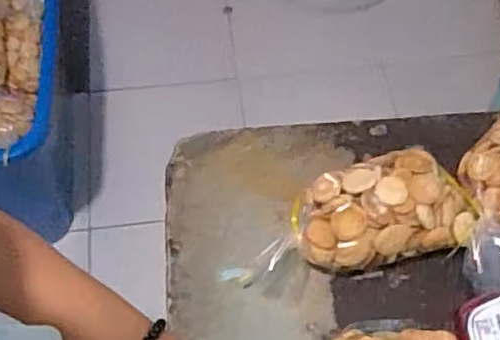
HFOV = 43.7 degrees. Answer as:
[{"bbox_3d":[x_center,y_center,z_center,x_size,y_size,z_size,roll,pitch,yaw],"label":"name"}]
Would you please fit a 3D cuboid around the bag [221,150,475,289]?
[{"bbox_3d":[0.096,0.050,0.619,0.242,0.089,0.099,-10,62,-7],"label":"bag"}]

